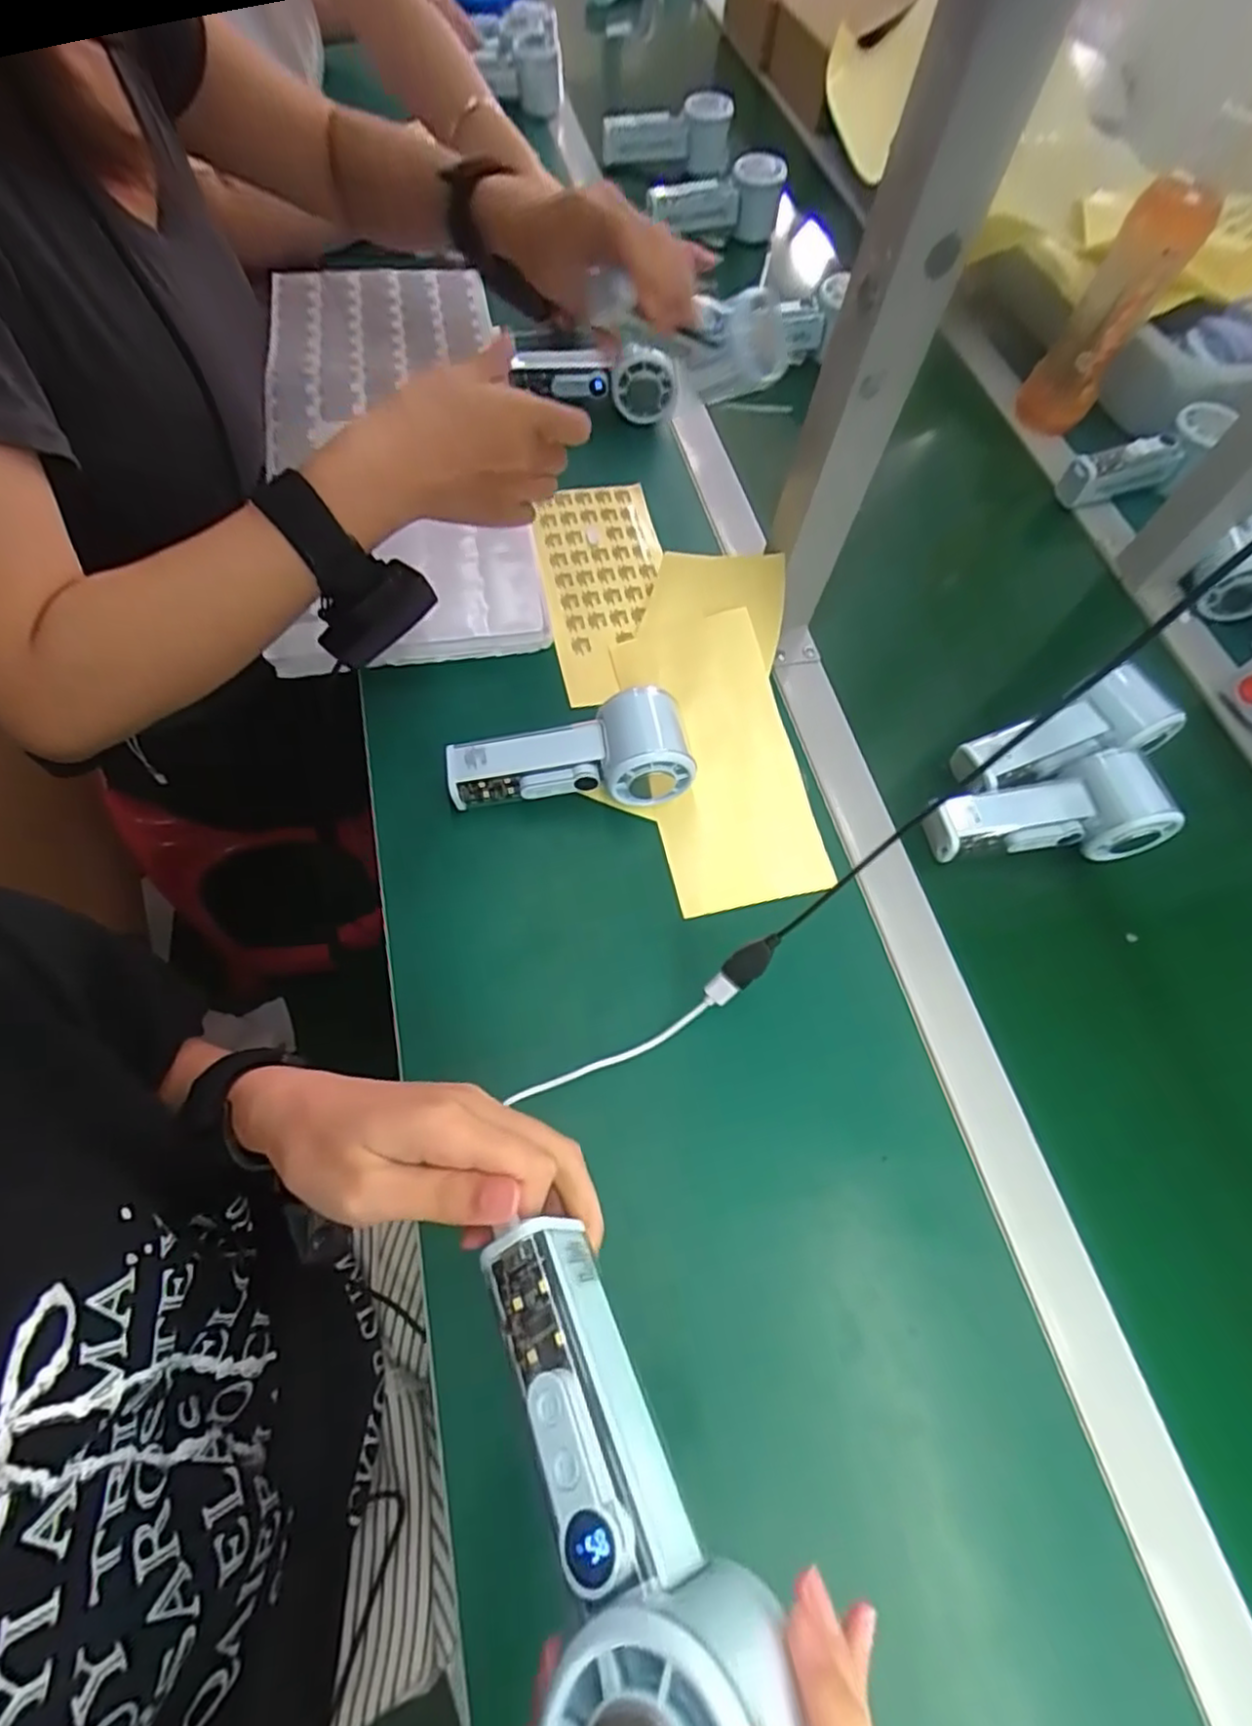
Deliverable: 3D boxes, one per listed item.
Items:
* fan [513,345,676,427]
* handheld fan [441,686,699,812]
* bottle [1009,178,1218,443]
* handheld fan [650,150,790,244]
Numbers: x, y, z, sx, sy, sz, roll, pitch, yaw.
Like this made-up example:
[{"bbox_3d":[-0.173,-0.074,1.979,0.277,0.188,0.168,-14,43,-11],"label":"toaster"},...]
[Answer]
[{"bbox_3d":[-0.021,-0.416,0.595,0.134,0.069,0.035,21,64,4],"label":"fan"},{"bbox_3d":[-0.037,-0.062,0.443,0.150,0.070,0.061,-8,65,-10],"label":"handheld fan"},{"bbox_3d":[0.424,-0.482,0.617,0.067,0.176,0.053,31,65,9],"label":"bottle"},{"bbox_3d":[0.096,-0.715,0.755,0.145,0.064,0.056,2,64,-5],"label":"handheld fan"}]

